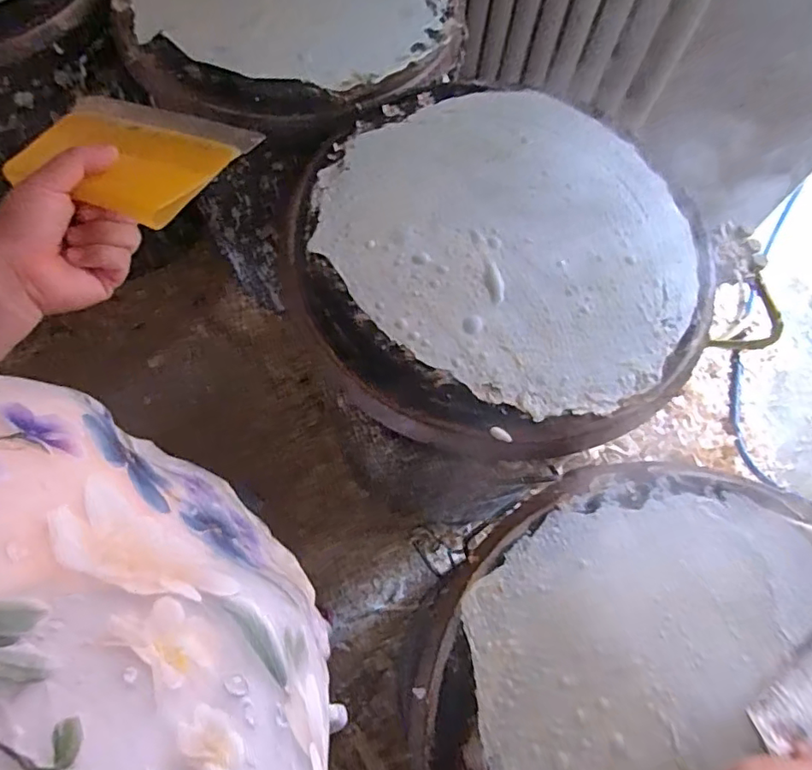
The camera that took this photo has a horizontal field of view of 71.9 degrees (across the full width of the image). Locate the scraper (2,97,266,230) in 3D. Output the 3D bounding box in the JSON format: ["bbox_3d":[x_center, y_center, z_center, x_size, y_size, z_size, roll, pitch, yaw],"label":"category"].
[{"bbox_3d":[-0.190,-0.164,0.400,0.146,0.015,0.106,16,62,6],"label":"scraper"}]

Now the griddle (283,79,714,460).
[{"bbox_3d":[0.131,-0.182,0.762,0.552,0.079,0.548,1,68,-3],"label":"griddle"}]

